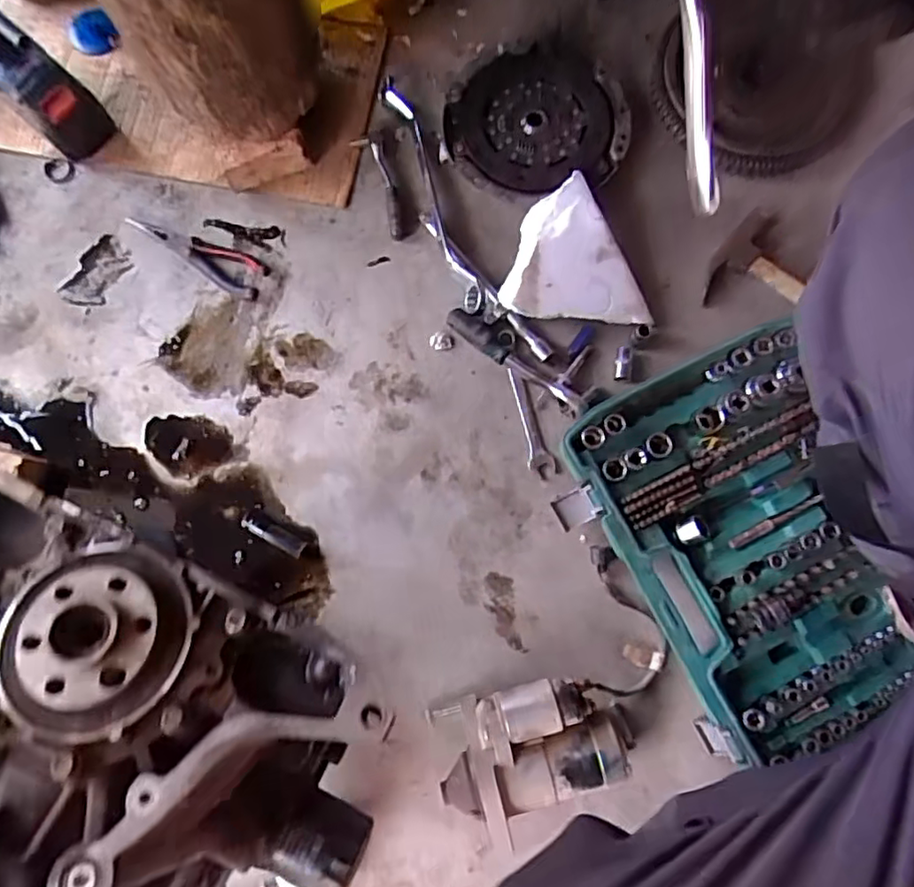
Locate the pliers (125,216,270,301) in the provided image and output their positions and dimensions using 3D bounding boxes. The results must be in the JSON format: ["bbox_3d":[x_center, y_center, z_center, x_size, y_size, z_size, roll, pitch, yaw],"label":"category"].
[{"bbox_3d":[-0.331,-0.242,0.796,0.188,0.016,0.050,26,80,4],"label":"pliers"}]

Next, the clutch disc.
[{"bbox_3d":[0.103,-0.420,0.813,0.230,0.029,0.228,0,79,-1],"label":"clutch disc"}]

